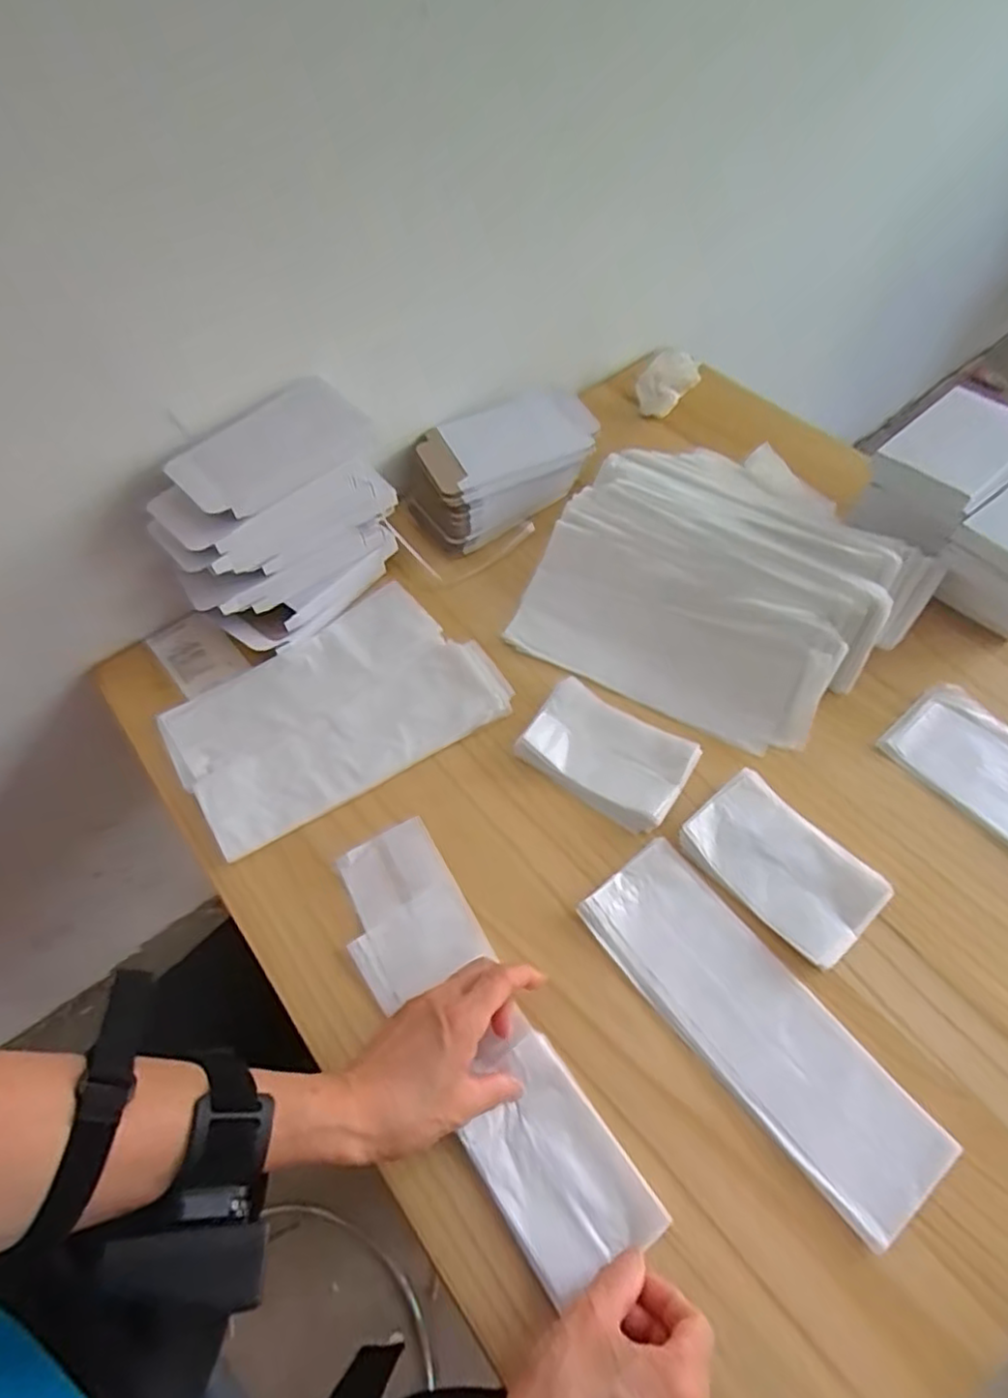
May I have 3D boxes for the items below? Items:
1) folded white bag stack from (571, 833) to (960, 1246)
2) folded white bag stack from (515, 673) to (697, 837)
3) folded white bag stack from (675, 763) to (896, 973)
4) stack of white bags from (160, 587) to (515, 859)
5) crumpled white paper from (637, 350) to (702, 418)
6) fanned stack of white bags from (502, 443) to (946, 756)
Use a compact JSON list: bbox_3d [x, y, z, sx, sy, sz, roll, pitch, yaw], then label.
[{"bbox_3d":[0.163,0.209,0.442,0.083,0.011,0.246,-36,62,-17],"label":"folded white bag stack"},{"bbox_3d":[0.081,0.043,0.534,0.124,0.016,0.077,29,64,21],"label":"folded white bag stack"},{"bbox_3d":[0.197,0.118,0.479,0.080,0.017,0.128,-35,61,-16],"label":"folded white bag stack"},{"bbox_3d":[-0.147,0.009,0.581,0.260,0.014,0.171,-33,61,-15],"label":"stack of white bags"},{"bbox_3d":[0.188,-0.363,0.773,0.064,0.048,0.070,16,60,14],"label":"crumpled white paper"},{"bbox_3d":[0.204,-0.124,0.605,0.301,0.066,0.298,25,63,19],"label":"fanned stack of white bags"}]

